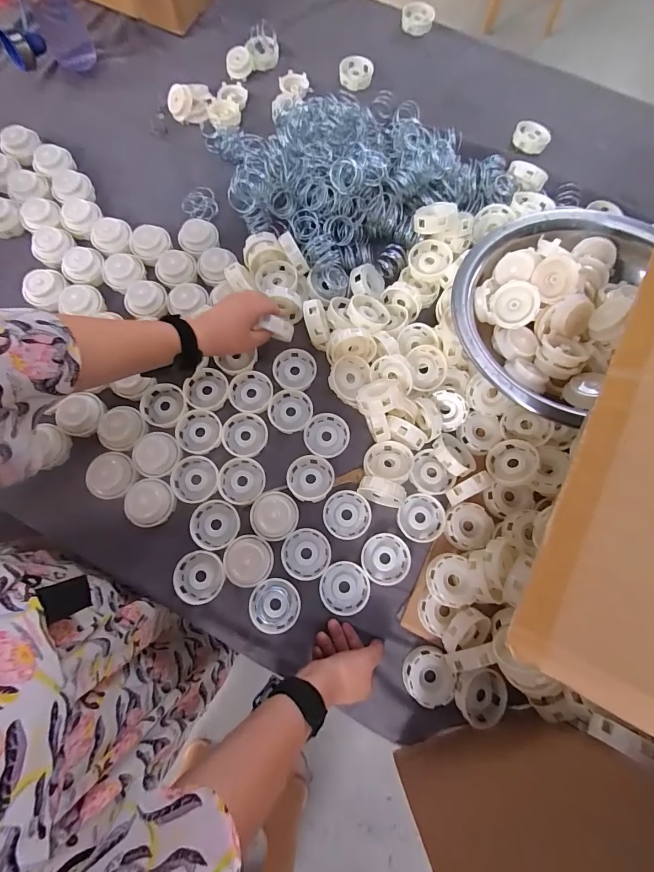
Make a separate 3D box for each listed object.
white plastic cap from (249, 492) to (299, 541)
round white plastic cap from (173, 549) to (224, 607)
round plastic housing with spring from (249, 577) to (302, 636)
[{"bbox_3d":[-0.068,0.103,0.475,0.059,0.025,0.060,0,69,0],"label":"white plastic cap"},{"bbox_3d":[-0.163,0.180,0.467,0.061,0.020,0.062,0,69,0],"label":"round white plastic cap"},{"bbox_3d":[-0.065,0.214,0.461,0.060,0.009,0.061,0,69,0],"label":"round plastic housing with spring"}]

